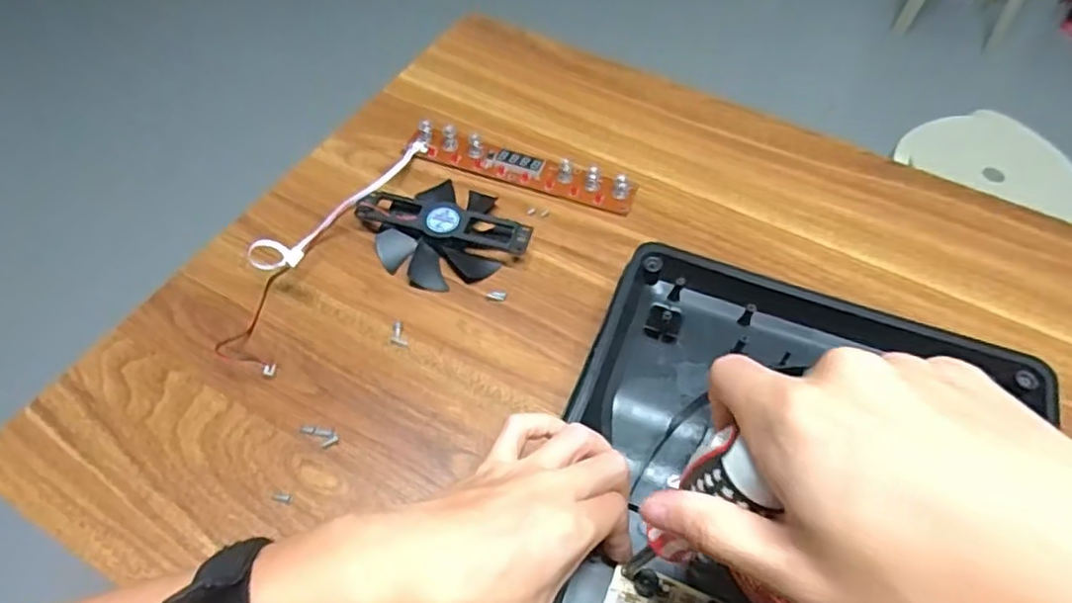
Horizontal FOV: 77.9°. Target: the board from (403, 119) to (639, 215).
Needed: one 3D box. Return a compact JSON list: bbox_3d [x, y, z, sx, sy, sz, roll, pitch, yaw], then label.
[{"bbox_3d":[-0.014,-0.118,0.578,0.202,0.020,0.038,16,56,10],"label":"board"}]

